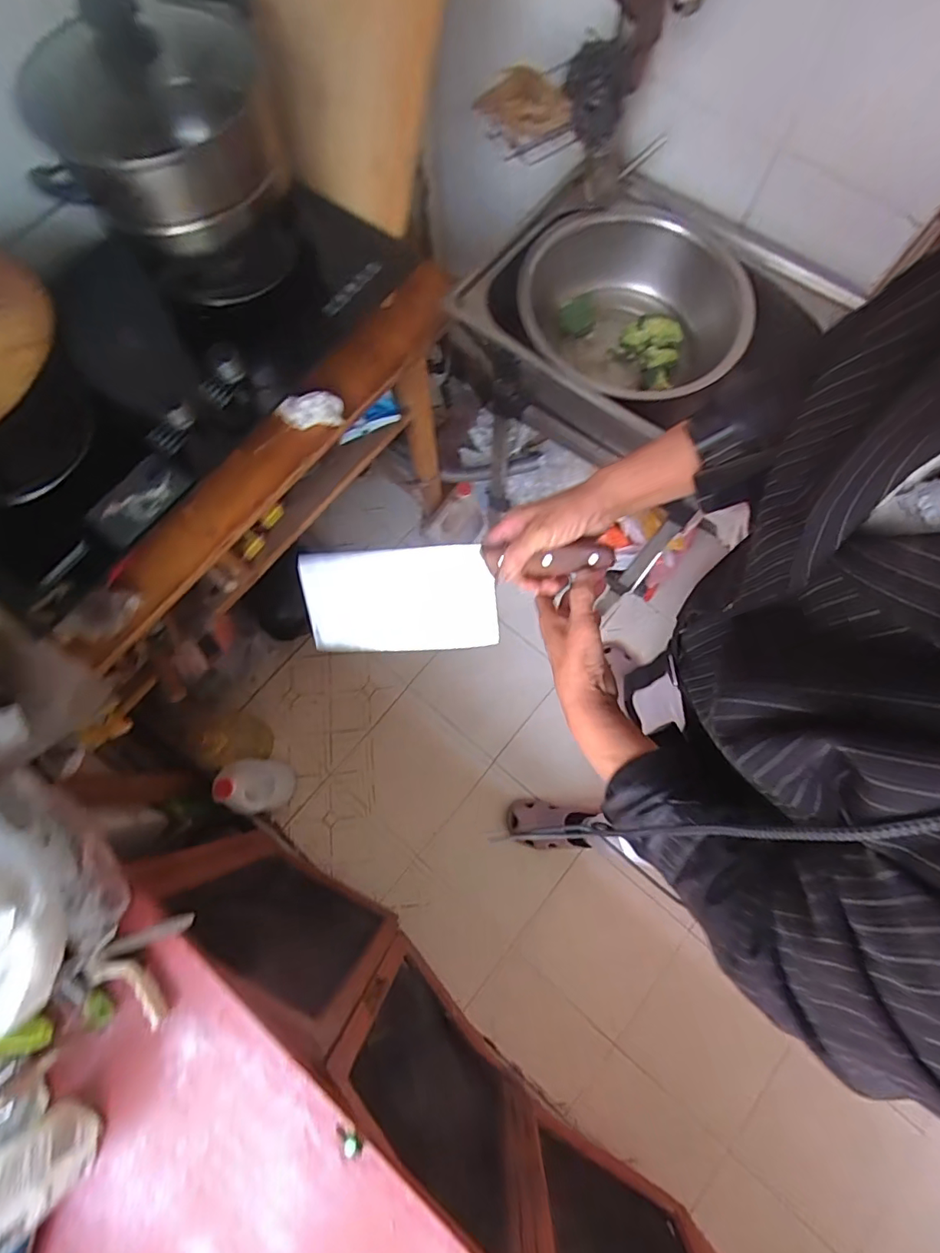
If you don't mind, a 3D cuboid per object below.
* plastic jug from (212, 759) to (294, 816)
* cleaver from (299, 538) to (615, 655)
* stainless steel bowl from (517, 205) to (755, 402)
[{"bbox_3d":[-0.491,0.358,1.195,0.116,0.264,0.114,-3,75,0],"label":"plastic jug"},{"bbox_3d":[-0.029,-0.027,0.544,0.318,0.016,0.110,0,110,18],"label":"cleaver"},{"bbox_3d":[0.264,-0.501,0.883,0.326,0.130,0.339,0,75,1],"label":"stainless steel bowl"}]

